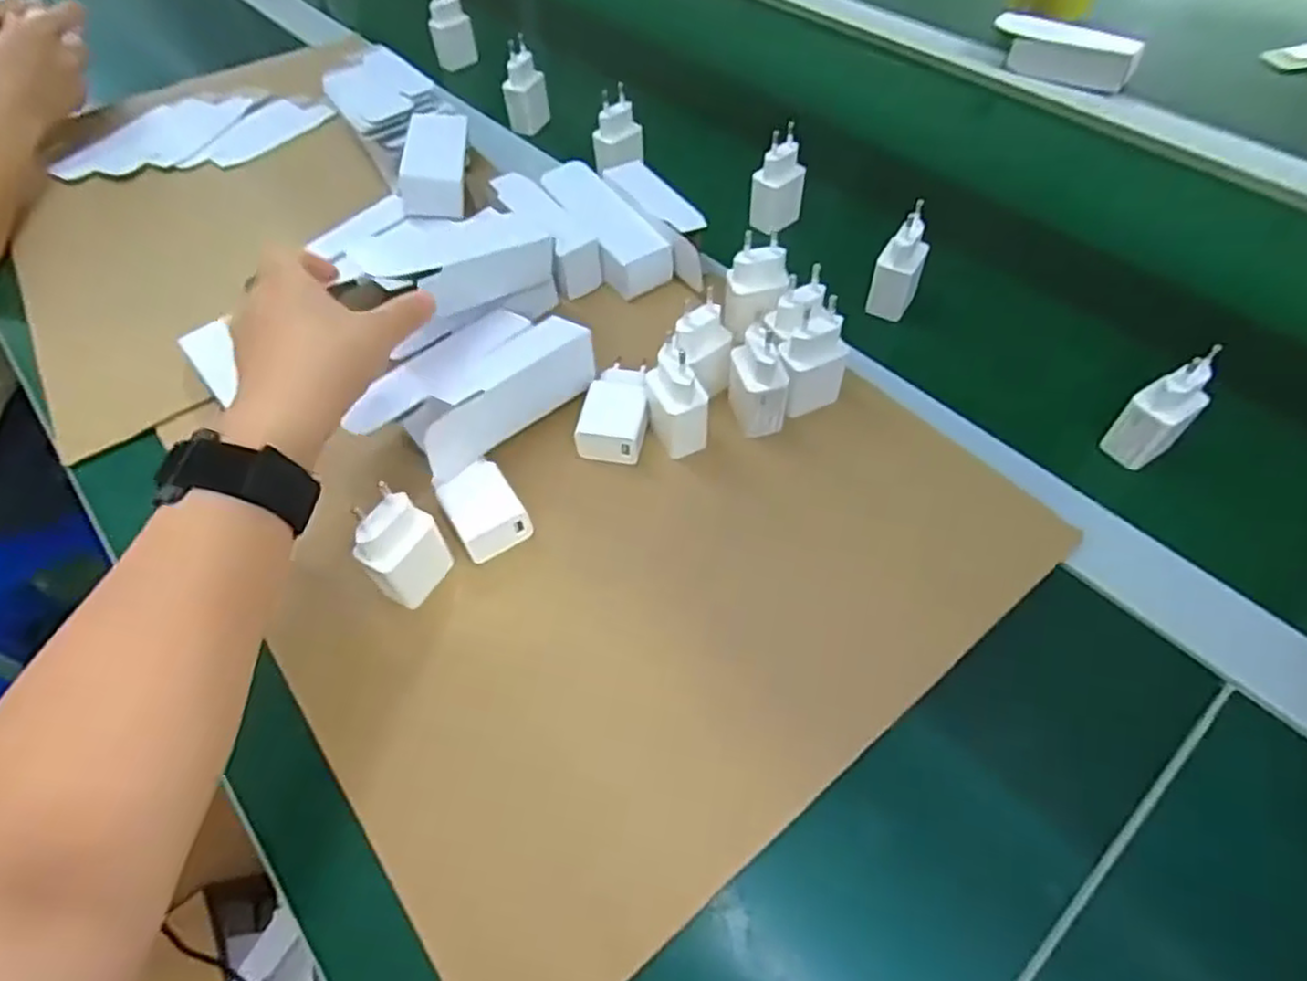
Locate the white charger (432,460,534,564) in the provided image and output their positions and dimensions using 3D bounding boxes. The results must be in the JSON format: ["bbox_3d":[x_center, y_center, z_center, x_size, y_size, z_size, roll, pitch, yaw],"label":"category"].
[{"bbox_3d":[-0.100,0.010,0.413,0.039,0.022,0.056,-31,59,-17],"label":"white charger"}]

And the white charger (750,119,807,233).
[{"bbox_3d":[0.102,-0.252,0.582,0.040,0.070,0.026,-36,61,-20],"label":"white charger"}]

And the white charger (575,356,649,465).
[{"bbox_3d":[-0.022,-0.051,0.459,0.040,0.032,0.072,7,56,8],"label":"white charger"}]

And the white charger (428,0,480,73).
[{"bbox_3d":[-0.222,-0.508,0.780,0.044,0.074,0.035,-15,56,-7],"label":"white charger"}]

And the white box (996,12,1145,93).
[{"bbox_3d":[0.402,-0.430,0.699,0.139,0.041,0.030,29,62,21],"label":"white box"}]

